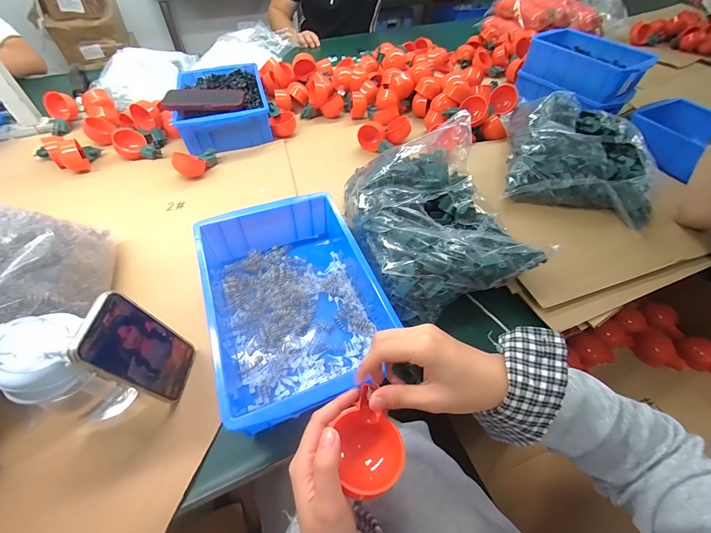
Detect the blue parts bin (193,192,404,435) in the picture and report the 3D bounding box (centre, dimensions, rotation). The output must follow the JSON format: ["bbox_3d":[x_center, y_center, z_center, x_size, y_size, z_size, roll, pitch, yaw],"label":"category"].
[{"bbox_3d":[-0.084,0.042,0.430,0.206,0.083,0.287,-18,54,-14],"label":"blue parts bin"}]

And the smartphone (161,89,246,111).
[{"bbox_3d":[-0.342,-0.380,0.729,0.177,0.015,0.085,-4,53,-4],"label":"smartphone"}]

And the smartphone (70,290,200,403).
[{"bbox_3d":[-0.229,0.092,0.349,0.007,0.145,0.074,-5,53,10],"label":"smartphone"}]

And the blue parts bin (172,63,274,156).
[{"bbox_3d":[-0.326,-0.403,0.791,0.198,0.073,0.306,-14,53,-12],"label":"blue parts bin"}]

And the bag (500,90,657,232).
[{"bbox_3d":[0.437,-0.226,0.640,0.247,0.110,0.309,14,53,10],"label":"bag"}]

